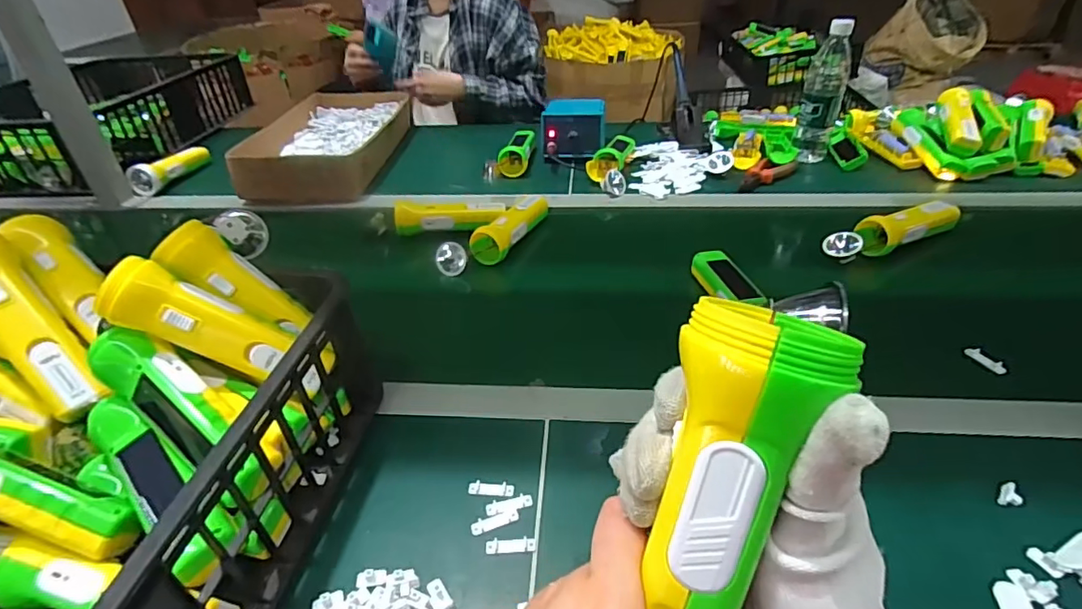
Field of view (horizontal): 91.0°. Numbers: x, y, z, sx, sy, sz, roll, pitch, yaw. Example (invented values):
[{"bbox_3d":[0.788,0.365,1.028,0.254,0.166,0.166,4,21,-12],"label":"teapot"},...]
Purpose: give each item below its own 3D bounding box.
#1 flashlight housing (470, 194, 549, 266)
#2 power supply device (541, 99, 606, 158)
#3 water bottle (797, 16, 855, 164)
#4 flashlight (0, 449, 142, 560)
[{"bbox_3d":[-0.041,-0.115,0.775,0.043,0.053,0.165,13,40,21],"label":"flashlight housing"},{"bbox_3d":[0.061,-0.328,0.988,0.115,0.080,0.077,4,37,9],"label":"power supply device"},{"bbox_3d":[0.481,-0.351,0.907,0.068,0.221,0.061,18,42,26],"label":"water bottle"},{"bbox_3d":[-0.358,0.130,0.372,0.175,0.058,0.053,23,40,1],"label":"flashlight"}]

